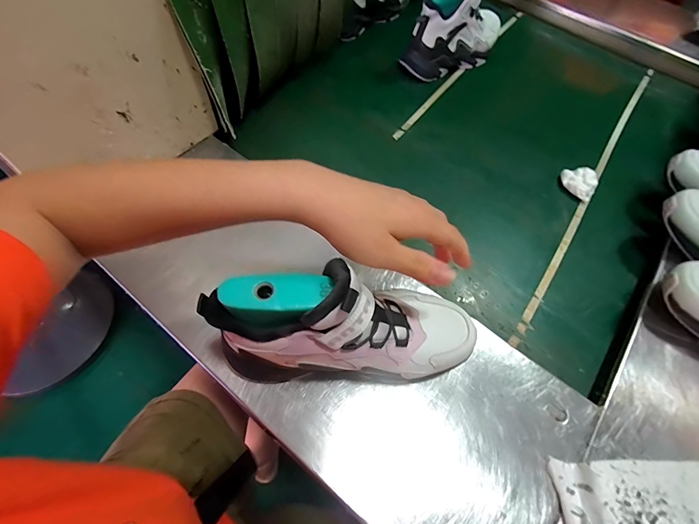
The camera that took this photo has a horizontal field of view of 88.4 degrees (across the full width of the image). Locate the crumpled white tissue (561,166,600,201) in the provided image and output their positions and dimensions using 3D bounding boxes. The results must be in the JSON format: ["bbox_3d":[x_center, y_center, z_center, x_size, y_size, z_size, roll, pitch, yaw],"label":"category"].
[{"bbox_3d":[0.366,-0.129,0.571,0.046,0.020,0.057,-39,69,-23],"label":"crumpled white tissue"}]

